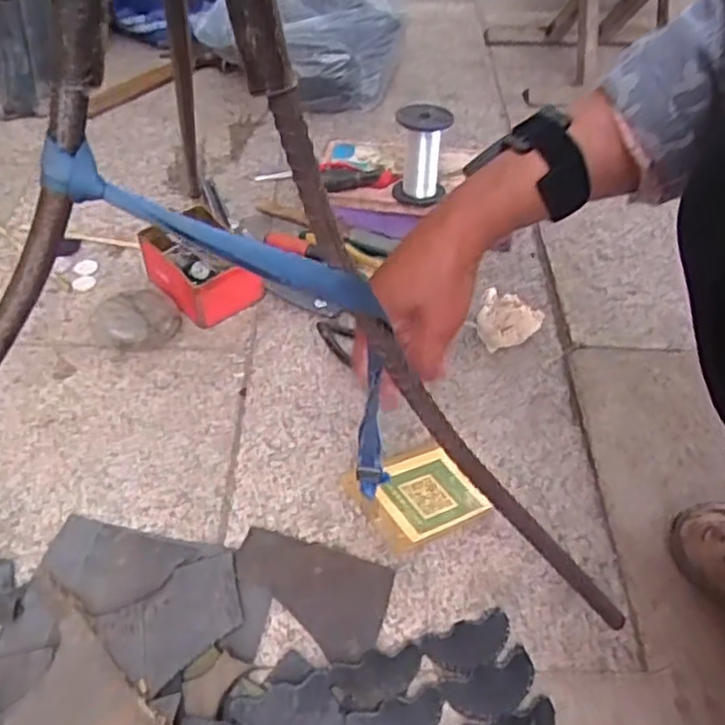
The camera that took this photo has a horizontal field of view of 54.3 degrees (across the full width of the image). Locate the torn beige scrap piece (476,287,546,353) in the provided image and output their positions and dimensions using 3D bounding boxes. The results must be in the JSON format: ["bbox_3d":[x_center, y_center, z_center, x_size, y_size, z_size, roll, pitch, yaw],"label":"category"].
[{"bbox_3d":[0.139,-0.041,0.667,0.055,0.033,0.057,3,49,-3],"label":"torn beige scrap piece"}]

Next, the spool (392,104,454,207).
[{"bbox_3d":[0.058,-0.211,0.717,0.051,0.089,0.053,1,49,-5],"label":"spool"}]

